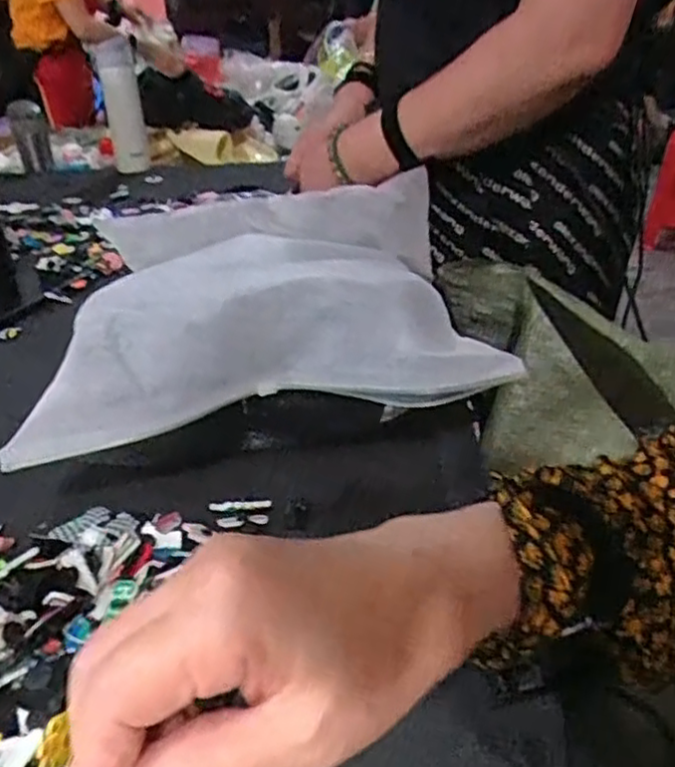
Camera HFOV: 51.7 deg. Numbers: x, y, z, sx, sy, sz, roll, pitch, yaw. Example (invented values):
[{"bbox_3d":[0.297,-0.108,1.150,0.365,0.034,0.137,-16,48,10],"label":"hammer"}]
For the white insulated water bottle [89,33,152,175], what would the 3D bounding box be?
[{"bbox_3d":[-0.426,-0.546,1.397,0.075,0.242,0.058,-11,31,-14],"label":"white insulated water bottle"}]

